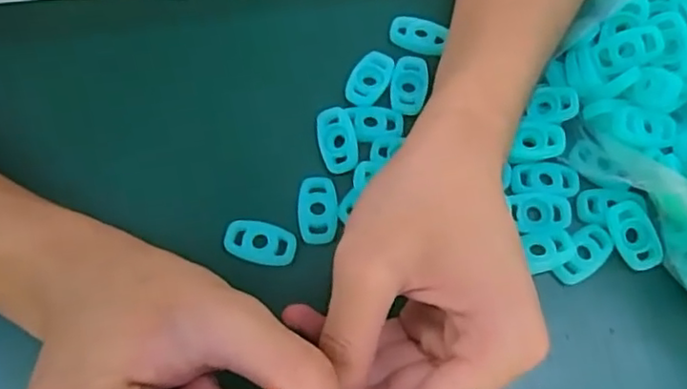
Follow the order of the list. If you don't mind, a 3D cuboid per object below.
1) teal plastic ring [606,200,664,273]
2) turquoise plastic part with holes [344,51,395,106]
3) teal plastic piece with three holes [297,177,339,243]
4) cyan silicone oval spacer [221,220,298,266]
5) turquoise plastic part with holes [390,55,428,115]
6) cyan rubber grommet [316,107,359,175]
[{"bbox_3d":[0.133,0.019,0.284,0.018,0.007,0.031,-20,68,-9],"label":"teal plastic ring"},{"bbox_3d":[0.013,-0.059,0.314,0.018,0.004,0.032,27,69,11],"label":"turquoise plastic part with holes"},{"bbox_3d":[-0.012,0.006,0.287,0.019,0.004,0.032,-8,67,-4],"label":"teal plastic piece with three holes"},{"bbox_3d":[-0.038,0.022,0.281,0.032,0.004,0.018,14,67,6],"label":"cyan silicone oval spacer"},{"bbox_3d":[0.033,-0.055,0.313,0.018,0.005,0.031,6,67,2],"label":"turquoise plastic part with holes"},{"bbox_3d":[-0.003,-0.027,0.298,0.017,0.007,0.031,-10,67,-5],"label":"cyan rubber grommet"}]

